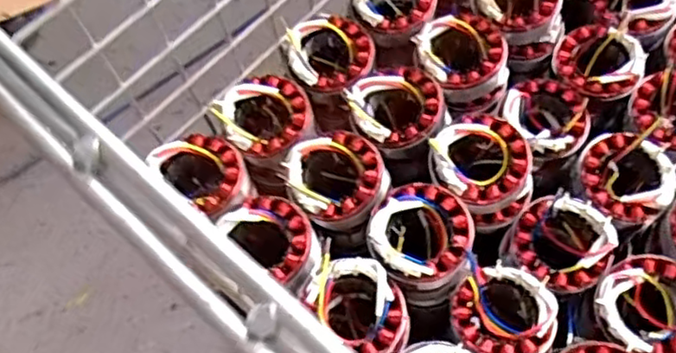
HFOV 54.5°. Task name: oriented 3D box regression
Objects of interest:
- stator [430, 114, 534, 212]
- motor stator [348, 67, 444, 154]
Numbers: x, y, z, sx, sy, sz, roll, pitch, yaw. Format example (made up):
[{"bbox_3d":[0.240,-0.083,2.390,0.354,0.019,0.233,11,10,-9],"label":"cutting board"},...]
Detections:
[{"bbox_3d":[0.126,-0.014,0.586,0.086,0.031,0.084,-3,62,5],"label":"stator"},{"bbox_3d":[0.057,-0.055,0.630,0.083,0.064,0.084,-3,62,5],"label":"motor stator"}]

